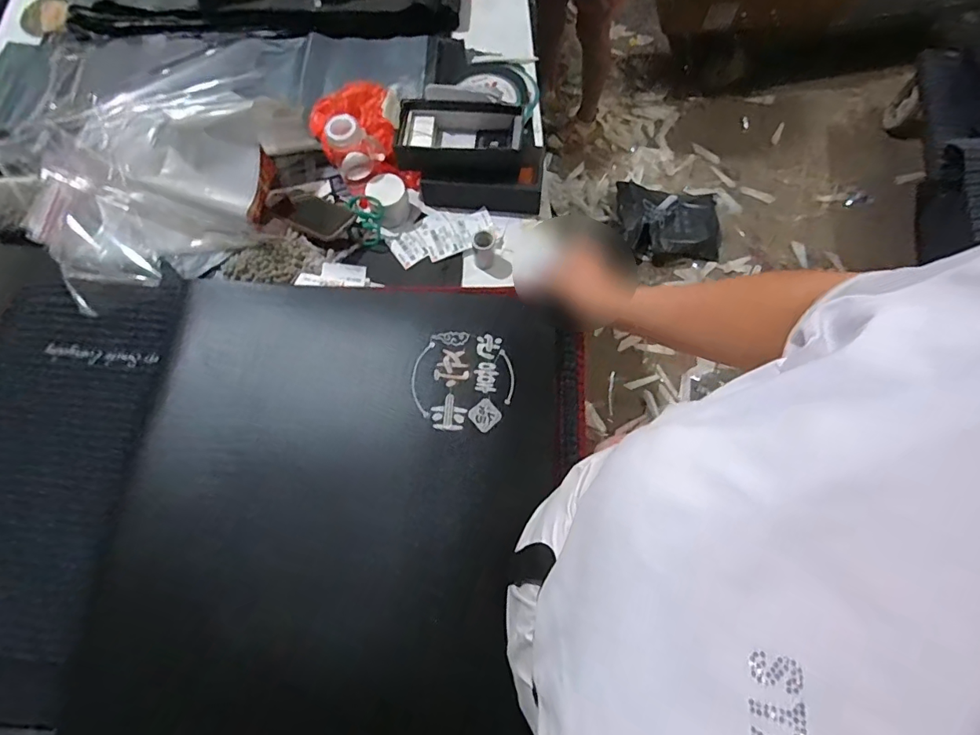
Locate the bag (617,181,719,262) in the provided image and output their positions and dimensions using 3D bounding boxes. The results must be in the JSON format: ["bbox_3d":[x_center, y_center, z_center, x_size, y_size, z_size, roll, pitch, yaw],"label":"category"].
[{"bbox_3d":[0.643,-0.534,1.731,0.369,0.129,0.300,4,71,3],"label":"bag"}]

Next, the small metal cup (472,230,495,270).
[{"bbox_3d":[-0.010,-0.200,0.820,0.037,0.074,0.030,-4,71,0],"label":"small metal cup"}]

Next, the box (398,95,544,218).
[{"bbox_3d":[-0.029,-0.377,0.871,0.254,0.121,0.145,8,71,4],"label":"box"}]

